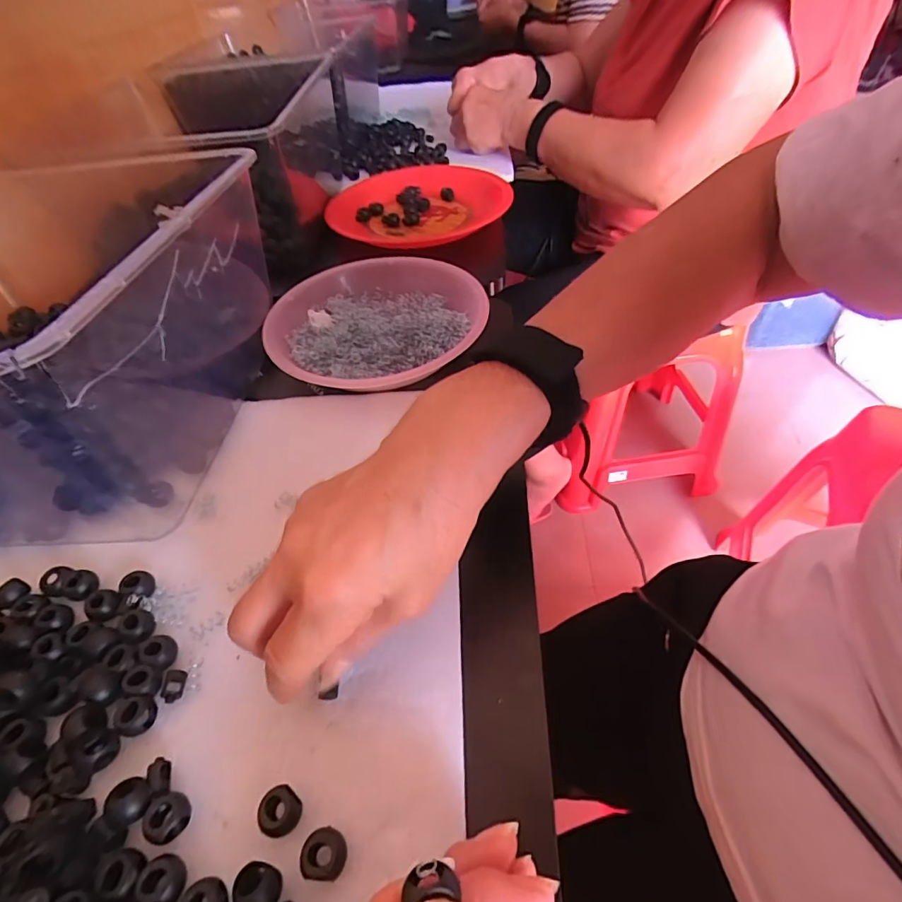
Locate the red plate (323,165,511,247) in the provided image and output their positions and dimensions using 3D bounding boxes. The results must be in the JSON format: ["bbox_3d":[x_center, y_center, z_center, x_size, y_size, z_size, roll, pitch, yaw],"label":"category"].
[{"bbox_3d":[-0.041,-0.304,0.609,0.215,0.032,0.215,-3,49,3],"label":"red plate"}]

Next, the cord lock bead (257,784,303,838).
[{"bbox_3d":[-0.072,0.153,0.205,0.016,0.014,0.015,-3,49,3],"label":"cord lock bead"}]

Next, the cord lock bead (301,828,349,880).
[{"bbox_3d":[-0.050,0.161,0.194,0.016,0.014,0.016,-3,49,3],"label":"cord lock bead"}]

